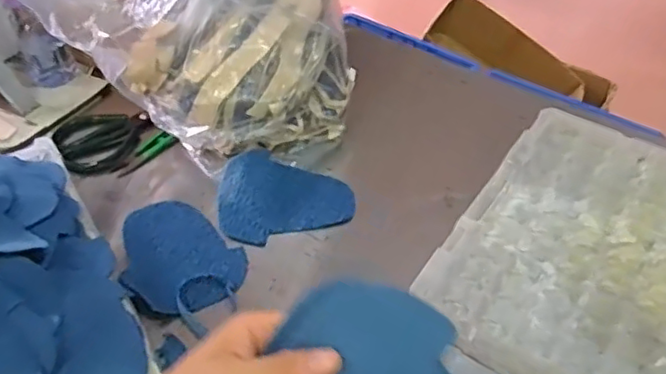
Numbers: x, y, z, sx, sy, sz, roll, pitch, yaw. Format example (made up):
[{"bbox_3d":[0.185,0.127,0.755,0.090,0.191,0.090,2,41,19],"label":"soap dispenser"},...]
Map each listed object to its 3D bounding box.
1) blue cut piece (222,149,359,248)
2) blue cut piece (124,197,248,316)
[{"bbox_3d":[-0.056,0.005,0.702,0.148,0.029,0.113,-11,45,-10],"label":"blue cut piece"},{"bbox_3d":[-0.170,0.069,0.643,0.169,0.020,0.111,33,53,30],"label":"blue cut piece"}]

